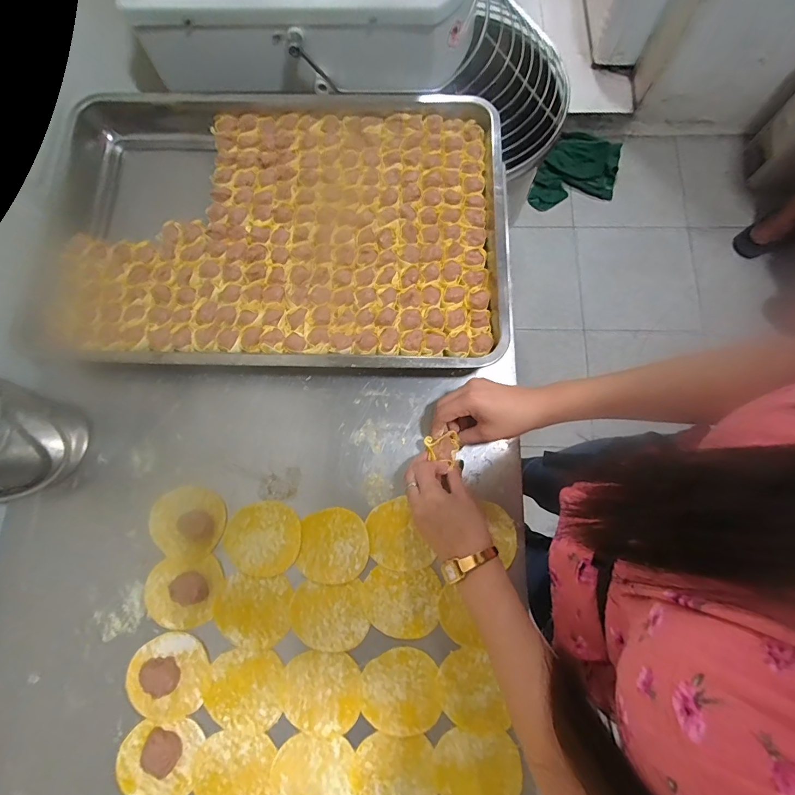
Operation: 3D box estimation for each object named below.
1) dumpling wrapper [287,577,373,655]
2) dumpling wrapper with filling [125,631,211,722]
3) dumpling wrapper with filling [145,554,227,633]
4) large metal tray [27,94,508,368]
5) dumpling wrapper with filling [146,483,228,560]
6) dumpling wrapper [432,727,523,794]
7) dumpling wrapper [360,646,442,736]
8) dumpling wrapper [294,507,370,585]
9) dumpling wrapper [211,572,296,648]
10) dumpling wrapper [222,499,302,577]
[{"bbox_3d":[-0.076,0.239,0.443,0.085,0.004,0.068,-1,75,1],"label":"dumpling wrapper"},{"bbox_3d":[-0.244,0.295,0.426,0.078,0.014,0.080,0,75,1],"label":"dumpling wrapper with filling"},{"bbox_3d":[-0.238,0.216,0.444,0.088,0.015,0.072,-5,75,0],"label":"dumpling wrapper with filling"},{"bbox_3d":[-0.182,-0.227,0.539,0.637,0.056,0.397,1,75,1],"label":"large metal tray"},{"bbox_3d":[-0.244,0.142,0.463,0.088,0.016,0.077,-3,75,0],"label":"dumpling wrapper with filling"},{"bbox_3d":[0.081,0.374,0.404,0.086,0.004,0.070,1,75,1],"label":"dumpling wrapper"},{"bbox_3d":[0.003,0.309,0.427,0.081,0.004,0.078,0,75,1],"label":"dumpling wrapper"},{"bbox_3d":[-0.072,0.169,0.462,0.078,0.004,0.079,6,75,3],"label":"dumpling wrapper"},{"bbox_3d":[-0.160,0.236,0.448,0.081,0.005,0.072,5,75,2],"label":"dumpling wrapper"},{"bbox_3d":[-0.155,0.162,0.463,0.089,0.004,0.079,-13,75,-2],"label":"dumpling wrapper"}]

